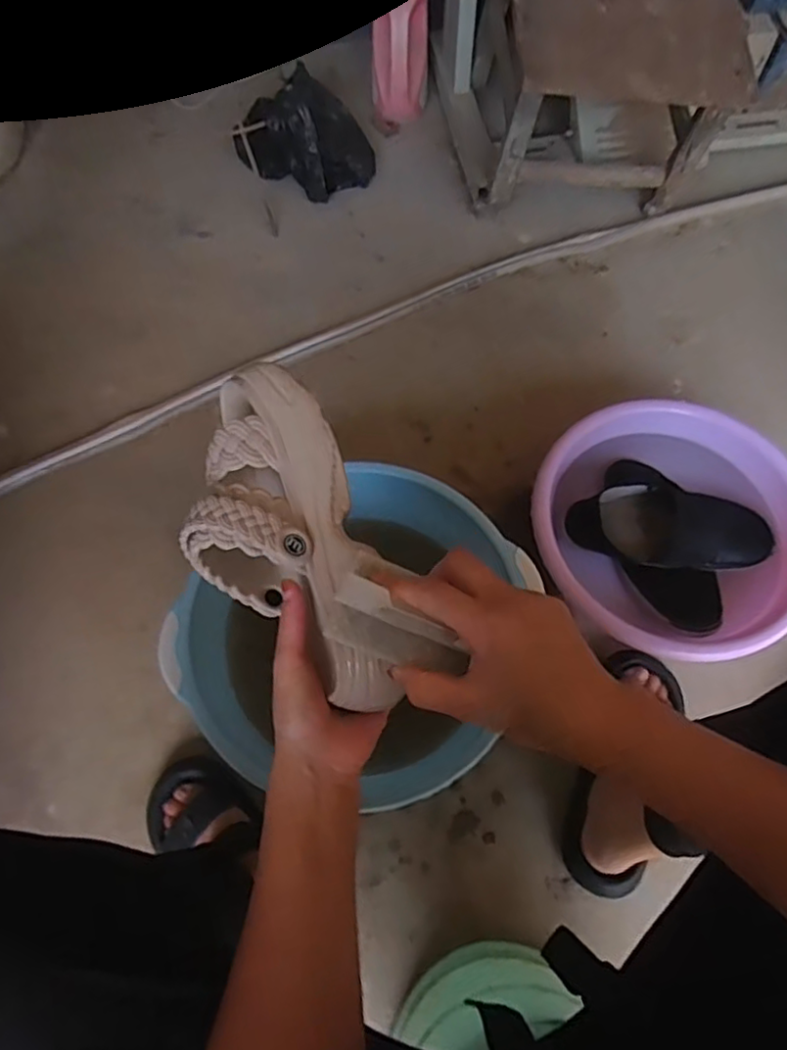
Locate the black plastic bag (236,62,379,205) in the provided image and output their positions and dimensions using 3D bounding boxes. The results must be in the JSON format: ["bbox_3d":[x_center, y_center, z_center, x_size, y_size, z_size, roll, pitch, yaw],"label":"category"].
[{"bbox_3d":[-0.145,-0.683,1.132,0.210,0.124,0.166,11,67,5],"label":"black plastic bag"}]

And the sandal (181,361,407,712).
[{"bbox_3d":[-0.083,0.012,0.452,0.120,0.095,0.250,-18,81,-7],"label":"sandal"}]

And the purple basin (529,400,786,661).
[{"bbox_3d":[0.338,0.015,0.819,0.308,0.154,0.318,0,67,0],"label":"purple basin"}]

